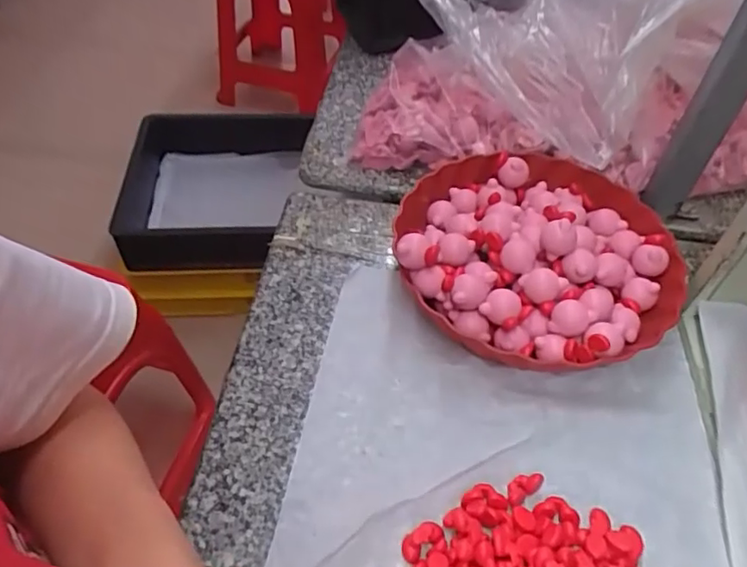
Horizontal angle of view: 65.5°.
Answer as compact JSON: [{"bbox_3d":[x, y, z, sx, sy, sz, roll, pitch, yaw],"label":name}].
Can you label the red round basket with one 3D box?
[{"bbox_3d":[0.144,-0.027,0.516,0.235,0.073,0.232,2,51,-2],"label":"red round basket"}]

